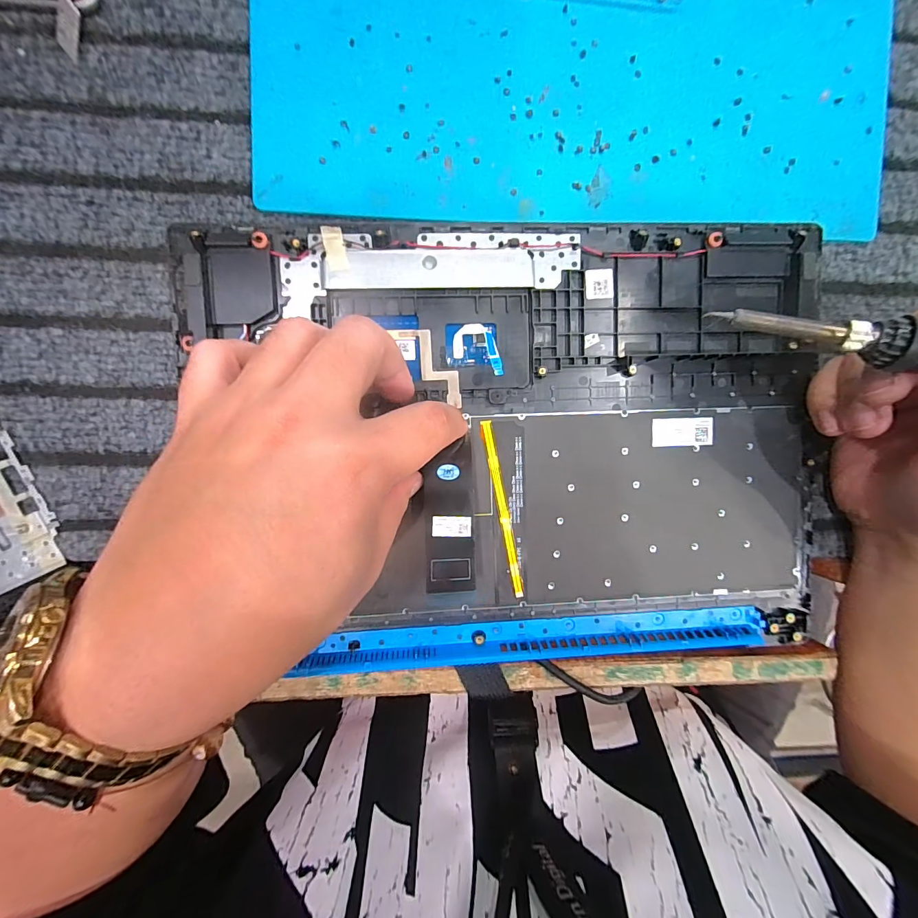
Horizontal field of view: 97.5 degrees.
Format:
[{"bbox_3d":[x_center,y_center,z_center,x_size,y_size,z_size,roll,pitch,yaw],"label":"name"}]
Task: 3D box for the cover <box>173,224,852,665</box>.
[{"bbox_3d":[0.040,-0.005,0.219,0.333,0.018,0.236,-2,94,-4],"label":"cover"}]

